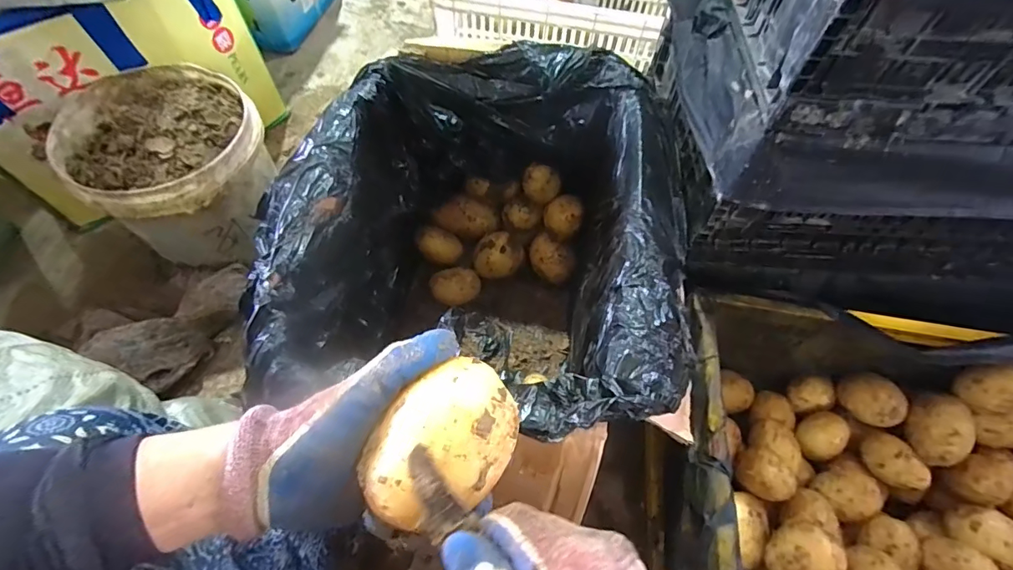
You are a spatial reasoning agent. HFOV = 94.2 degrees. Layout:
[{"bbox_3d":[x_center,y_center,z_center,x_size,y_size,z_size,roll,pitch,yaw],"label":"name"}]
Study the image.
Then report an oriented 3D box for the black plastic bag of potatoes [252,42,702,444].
[{"bbox_3d":[-0.009,-0.021,0.645,0.419,0.367,0.460,10,62,3],"label":"black plastic bag of potatoes"}]

